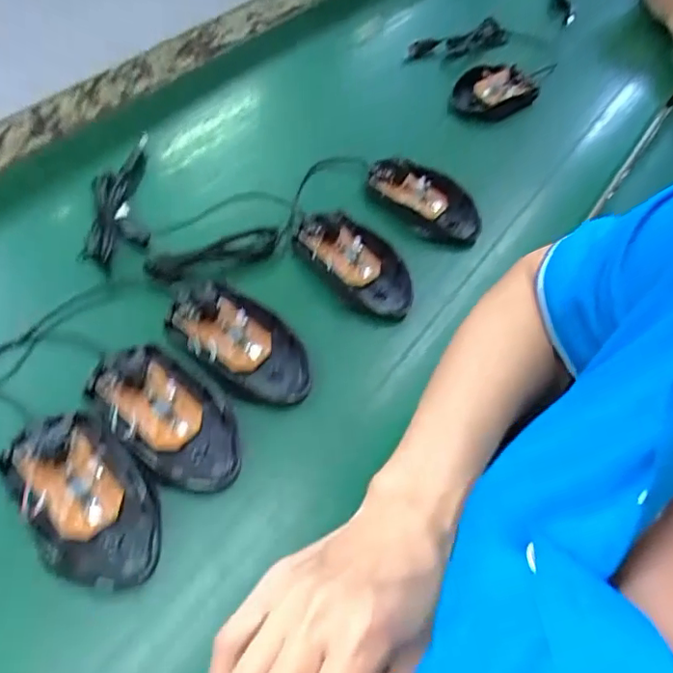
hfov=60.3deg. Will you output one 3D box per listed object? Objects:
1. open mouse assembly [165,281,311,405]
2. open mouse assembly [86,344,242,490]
[{"bbox_3d":[-0.069,-0.001,0.407,0.119,0.026,0.060,35,56,11],"label":"open mouse assembly"},{"bbox_3d":[-0.108,0.050,0.370,0.110,0.026,0.063,42,58,16],"label":"open mouse assembly"}]

